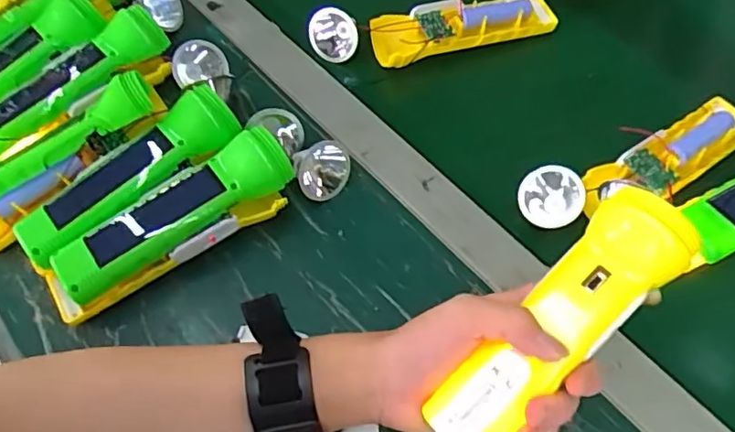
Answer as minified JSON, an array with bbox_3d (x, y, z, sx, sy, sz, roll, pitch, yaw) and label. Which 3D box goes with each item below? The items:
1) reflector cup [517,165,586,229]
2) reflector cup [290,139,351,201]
[{"bbox_3d":[0.134,-0.016,0.429,0.045,0.024,0.043,-11,102,11],"label":"reflector cup"},{"bbox_3d":[-0.032,-0.034,0.426,0.042,0.015,0.039,-27,80,13],"label":"reflector cup"}]

